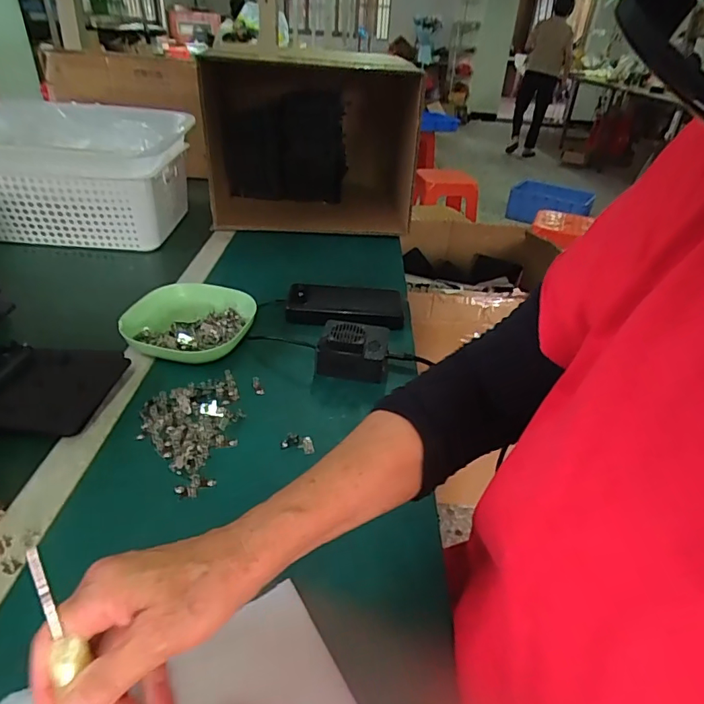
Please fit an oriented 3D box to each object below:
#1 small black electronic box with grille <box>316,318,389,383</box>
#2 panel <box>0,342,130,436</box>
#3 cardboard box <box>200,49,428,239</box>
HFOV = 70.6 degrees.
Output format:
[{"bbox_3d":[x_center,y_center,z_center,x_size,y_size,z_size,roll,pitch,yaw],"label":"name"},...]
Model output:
[{"bbox_3d":[0.002,-0.004,0.574,0.078,0.045,0.058,8,34,3],"label":"small black electronic box with grille"},{"bbox_3d":[-0.304,0.034,0.488,0.125,0.026,0.110,4,34,-2],"label":"panel"},{"bbox_3d":[-0.082,-0.424,0.989,0.363,0.301,0.344,2,33,-4],"label":"cardboard box"}]

